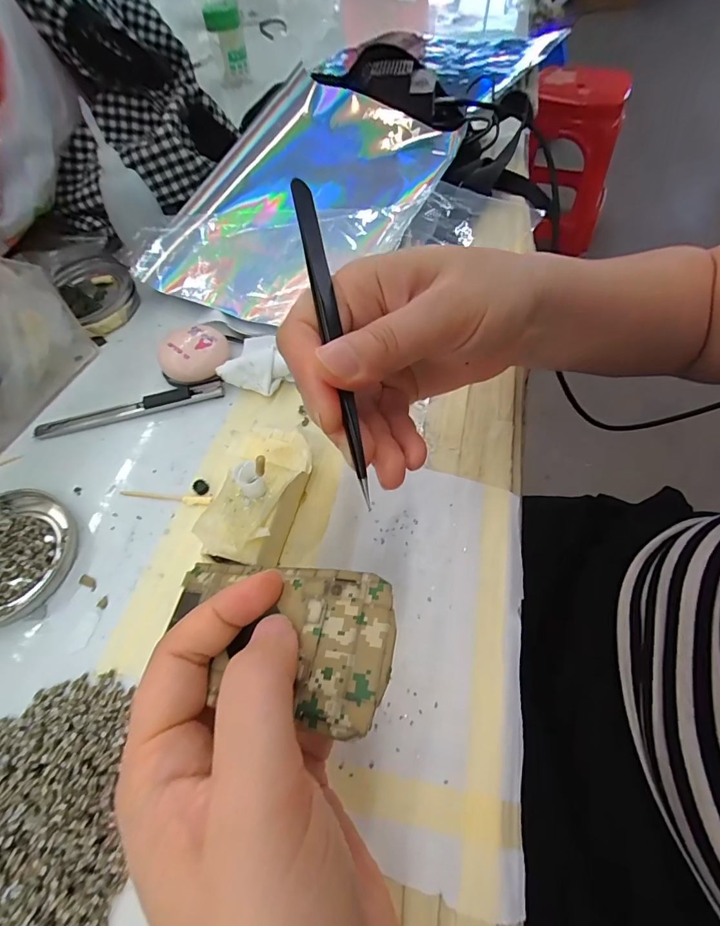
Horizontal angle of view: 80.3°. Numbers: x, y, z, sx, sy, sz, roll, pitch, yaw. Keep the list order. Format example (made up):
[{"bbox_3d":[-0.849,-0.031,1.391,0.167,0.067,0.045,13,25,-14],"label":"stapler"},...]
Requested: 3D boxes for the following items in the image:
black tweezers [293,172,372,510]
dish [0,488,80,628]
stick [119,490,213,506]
[{"bbox_3d":[-0.010,-0.050,0.162,0.008,0.008,0.130,-11,81,-4],"label":"black tweezers"},{"bbox_3d":[-0.203,0.053,0.241,0.077,0.008,0.077,-1,59,2],"label":"dish"},{"bbox_3d":[-0.120,0.021,0.260,0.059,0.004,0.006,5,59,6],"label":"stick"}]

